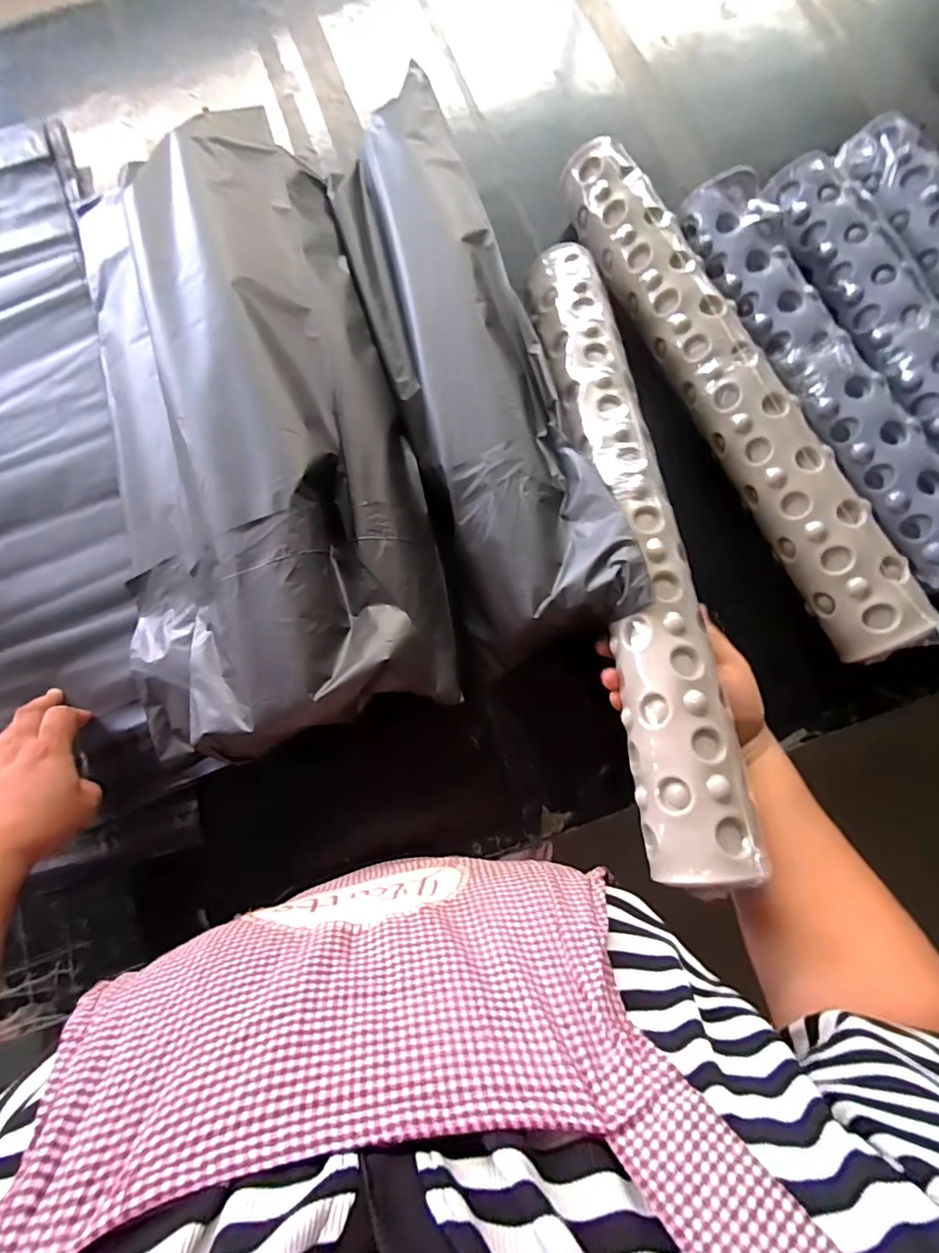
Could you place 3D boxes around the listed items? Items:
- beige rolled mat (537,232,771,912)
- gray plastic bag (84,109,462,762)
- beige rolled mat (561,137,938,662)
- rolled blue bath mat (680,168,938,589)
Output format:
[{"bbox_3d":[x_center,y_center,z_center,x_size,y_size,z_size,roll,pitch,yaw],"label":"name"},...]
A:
[{"bbox_3d":[0.127,-0.100,0.428,0.066,0.047,0.560,-6,70,0],"label":"beige rolled mat"},{"bbox_3d":[-0.197,-0.180,0.484,0.287,0.125,0.568,-18,78,-2],"label":"gray plastic bag"},{"bbox_3d":[0.240,-0.231,0.503,0.069,0.070,0.571,-23,78,-3],"label":"beige rolled mat"},{"bbox_3d":[0.339,-0.239,0.503,0.094,0.064,0.446,-22,78,-3],"label":"rolled blue bath mat"}]

